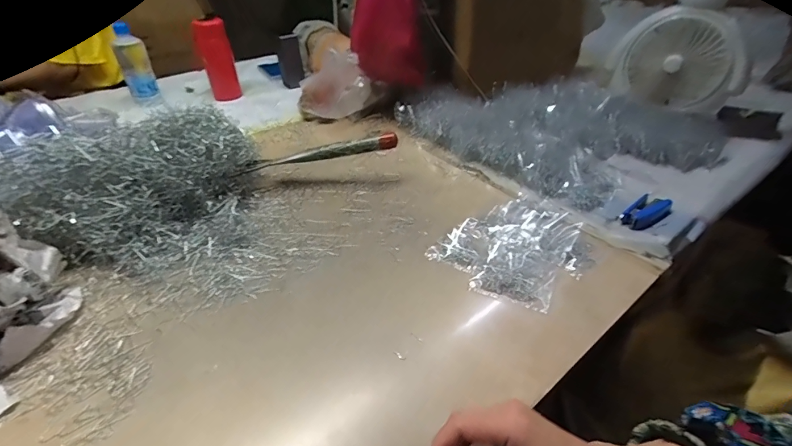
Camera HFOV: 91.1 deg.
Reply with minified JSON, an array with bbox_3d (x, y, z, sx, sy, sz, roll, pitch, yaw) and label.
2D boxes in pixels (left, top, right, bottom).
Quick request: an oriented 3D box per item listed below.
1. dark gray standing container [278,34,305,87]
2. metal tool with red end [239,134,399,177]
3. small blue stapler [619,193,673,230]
[{"bbox_3d":[-0.268,-0.410,0.992,0.060,0.123,0.054,-9,41,-11],"label":"dark gray standing container"},{"bbox_3d":[-0.125,-0.110,0.641,0.259,0.025,0.029,-10,39,3],"label":"metal tool with red end"},{"bbox_3d":[0.397,-0.019,0.614,0.112,0.023,0.047,-29,48,-30],"label":"small blue stapler"}]

